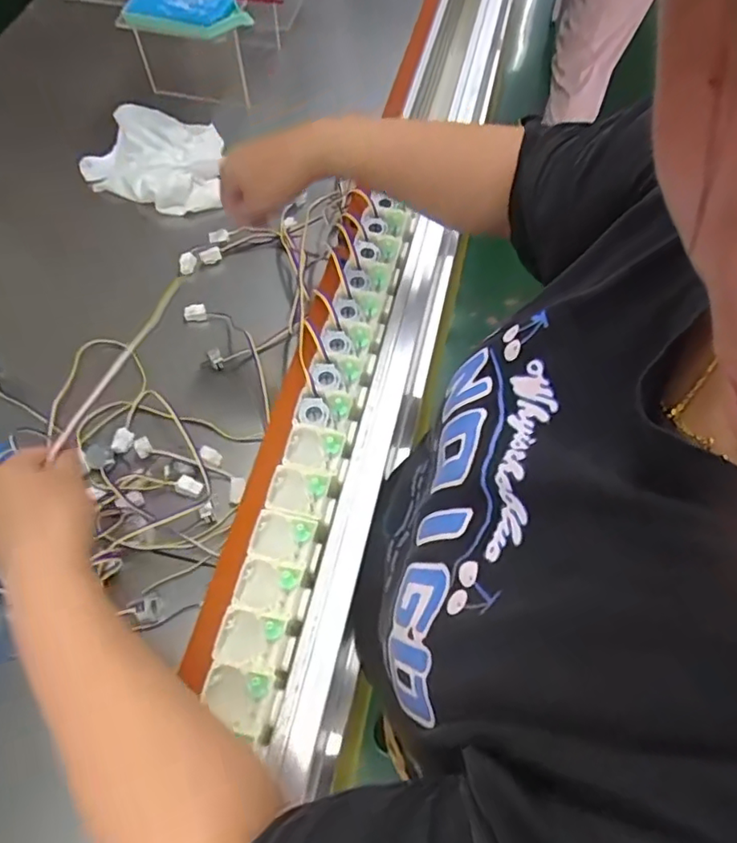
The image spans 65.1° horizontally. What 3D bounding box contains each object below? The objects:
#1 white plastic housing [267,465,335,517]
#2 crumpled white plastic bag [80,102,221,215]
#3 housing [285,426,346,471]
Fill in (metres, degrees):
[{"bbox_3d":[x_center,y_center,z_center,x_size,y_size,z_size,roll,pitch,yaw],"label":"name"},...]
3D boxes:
[{"bbox_3d":[-0.052,0.055,0.444,0.045,0.029,0.036,6,63,2],"label":"white plastic housing"},{"bbox_3d":[-0.291,-0.361,0.778,0.193,0.037,0.182,-3,63,-2],"label":"crumpled white plastic bag"},{"bbox_3d":[-0.043,0.023,0.459,0.044,0.022,0.032,8,63,3],"label":"housing"}]

